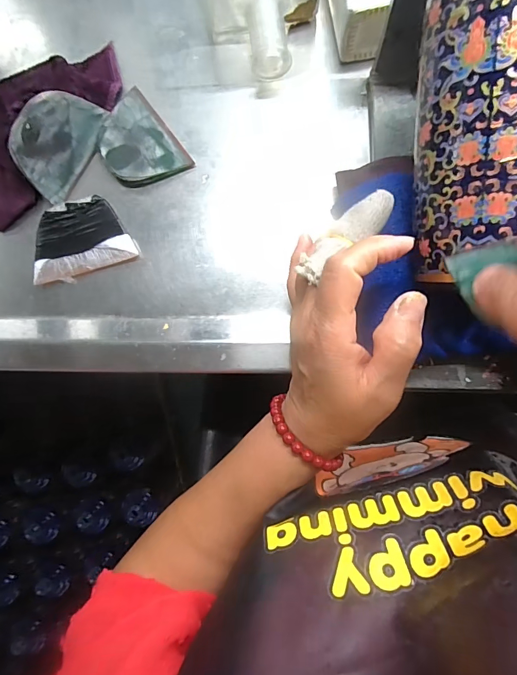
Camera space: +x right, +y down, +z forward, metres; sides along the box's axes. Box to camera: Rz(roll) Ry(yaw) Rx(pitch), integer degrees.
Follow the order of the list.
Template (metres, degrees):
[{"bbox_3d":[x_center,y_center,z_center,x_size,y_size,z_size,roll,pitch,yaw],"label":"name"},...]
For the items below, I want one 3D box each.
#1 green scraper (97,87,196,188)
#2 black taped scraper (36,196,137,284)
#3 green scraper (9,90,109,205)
[{"bbox_3d":[-0.099,-0.157,0.316,0.058,0.012,0.078,-37,86,2],"label":"green scraper"},{"bbox_3d":[-0.149,-0.080,0.315,0.082,0.007,0.058,-21,87,3],"label":"black taped scraper"},{"bbox_3d":[-0.164,-0.156,0.311,0.056,0.007,0.081,24,98,-20],"label":"green scraper"}]

